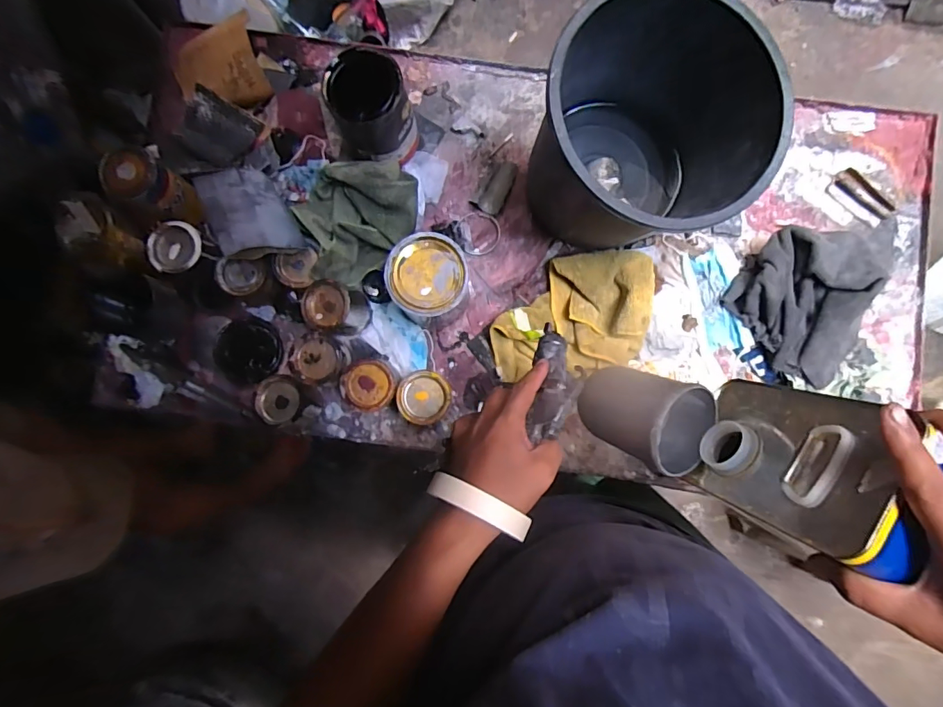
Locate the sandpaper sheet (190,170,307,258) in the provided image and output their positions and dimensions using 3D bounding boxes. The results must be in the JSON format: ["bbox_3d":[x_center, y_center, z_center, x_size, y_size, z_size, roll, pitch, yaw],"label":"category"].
[{"bbox_3d":[-0.295,-0.191,0.634,0.105,0.024,0.133,-15,72,-38],"label":"sandpaper sheet"}]

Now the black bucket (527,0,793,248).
[{"bbox_3d":[0.218,-0.258,0.598,0.252,0.251,0.251,0,86,3],"label":"black bucket"}]

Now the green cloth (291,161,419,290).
[{"bbox_3d":[-0.173,-0.202,0.687,0.155,0.076,0.189,44,90,5],"label":"green cloth"}]

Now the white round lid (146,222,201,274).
[{"bbox_3d":[-0.415,-0.149,0.655,0.067,0.012,0.068,0,93,-2],"label":"white round lid"}]

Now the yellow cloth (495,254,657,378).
[{"bbox_3d":[0.143,-0.056,0.677,0.230,0.059,0.165,-11,86,3],"label":"yellow cloth"}]

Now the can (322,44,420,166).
[{"bbox_3d":[-0.134,-0.332,0.650,0.101,0.124,0.099,0,86,3],"label":"can"}]

